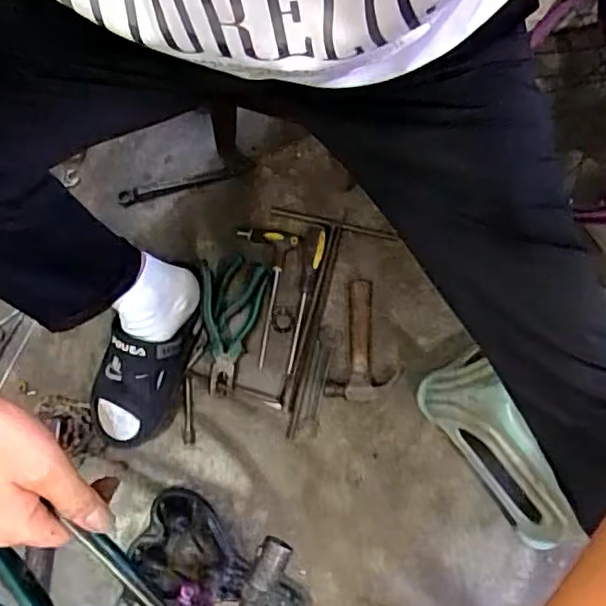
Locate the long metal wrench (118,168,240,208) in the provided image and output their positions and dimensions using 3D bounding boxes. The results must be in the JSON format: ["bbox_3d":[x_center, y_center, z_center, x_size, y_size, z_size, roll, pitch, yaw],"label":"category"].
[{"bbox_3d":[-0.194,-0.181,0.965,0.188,0.010,0.024,-14,79,-1],"label":"long metal wrench"}]

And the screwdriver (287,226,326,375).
[{"bbox_3d":[0.002,-0.007,0.909,0.027,0.023,0.216,11,80,3],"label":"screwdriver"}]

